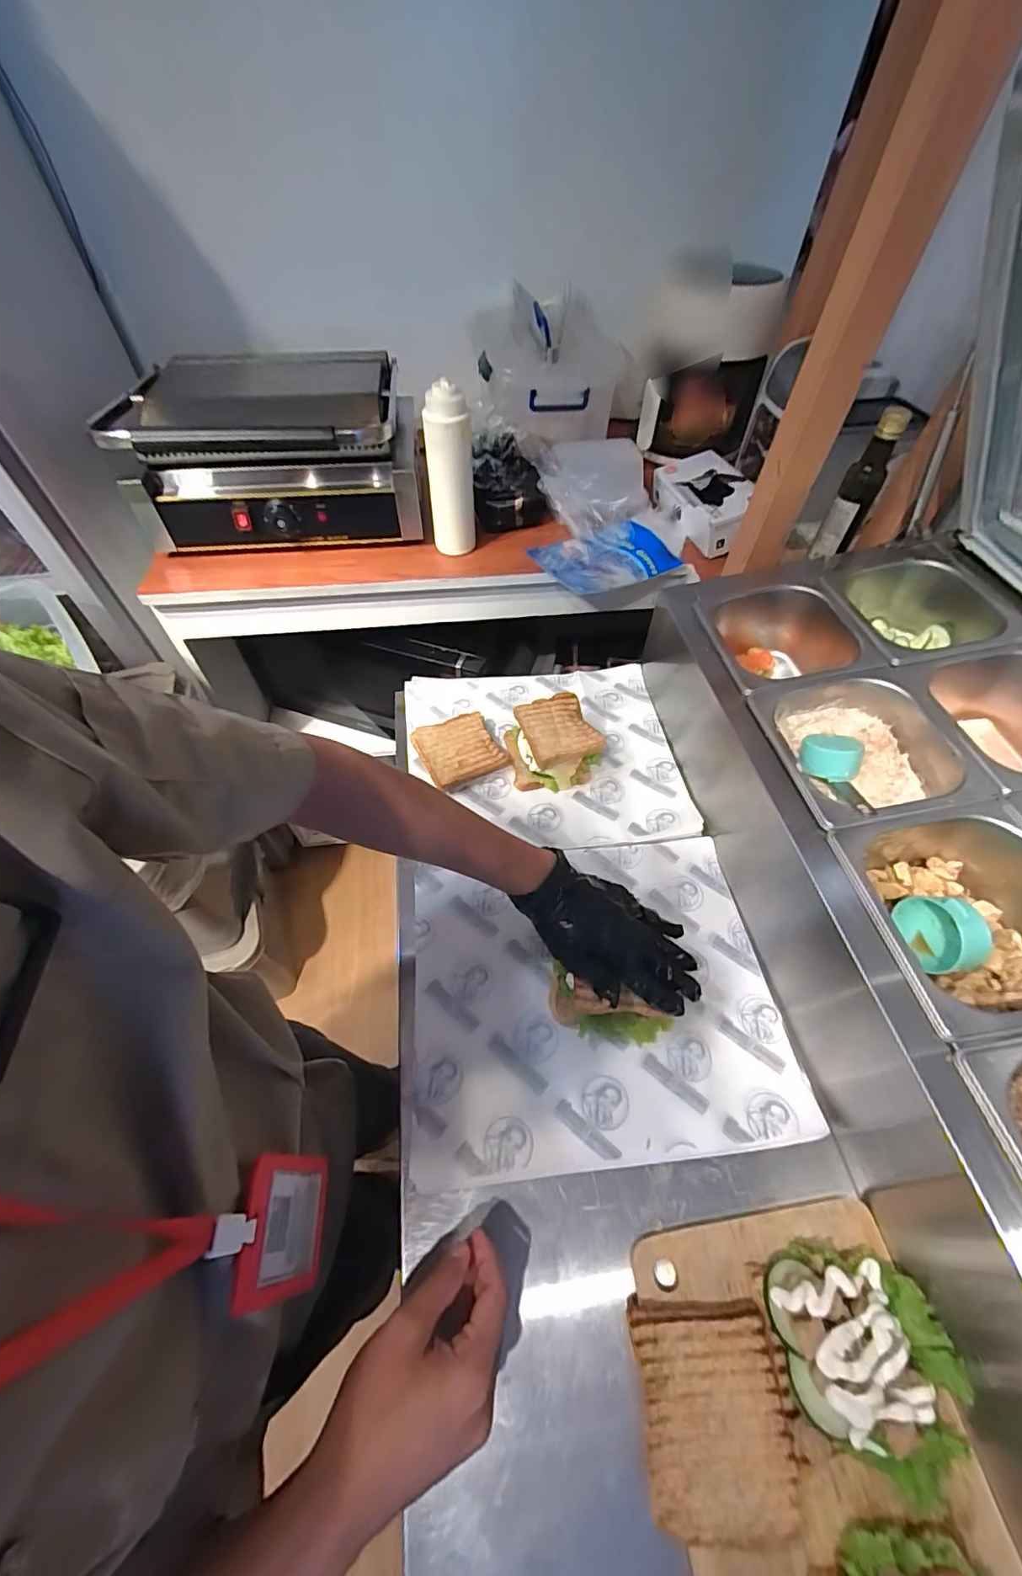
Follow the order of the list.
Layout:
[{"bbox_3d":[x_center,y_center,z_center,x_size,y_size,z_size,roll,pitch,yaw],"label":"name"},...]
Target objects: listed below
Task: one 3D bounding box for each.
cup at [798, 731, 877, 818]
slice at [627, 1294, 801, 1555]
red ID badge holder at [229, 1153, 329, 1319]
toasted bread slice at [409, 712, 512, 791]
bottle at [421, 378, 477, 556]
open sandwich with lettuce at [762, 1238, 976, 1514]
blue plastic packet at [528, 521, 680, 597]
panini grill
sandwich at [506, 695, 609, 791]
[{"bbox_3d":[0.331,-0.015,0.511,0.050,0.036,0.121,-2,54,-2],"label":"cup"},{"bbox_3d":[0.133,0.418,0.346,0.093,0.021,0.103,-1,54,-1],"label":"slice"},{"bbox_3d":[-0.138,0.271,0.319,0.011,0.113,0.070,-4,54,-3],"label":"red ID badge holder"},{"bbox_3d":[-0.070,-0.049,0.687,0.099,0.027,0.104,-25,58,-17],"label":"toasted bread slice"},{"bbox_3d":[-0.093,-0.479,0.793,0.068,0.230,0.071,-3,54,-3],"label":"bottle"},{"bbox_3d":[0.242,0.389,0.346,0.114,0.050,0.119,0,54,-1],"label":"open sandwich with lettuce"},{"bbox_3d":[0.165,-0.387,0.858,0.232,0.029,0.152,-21,57,-15],"label":"blue plastic packet"},{"bbox_3d":[-0.377,-0.547,0.841,0.420,0.184,0.345,-7,54,-6],"label":"panini grill"},{"bbox_3d":[0.055,-0.059,0.671,0.114,0.065,0.108,-10,55,-8],"label":"sandwich"}]

